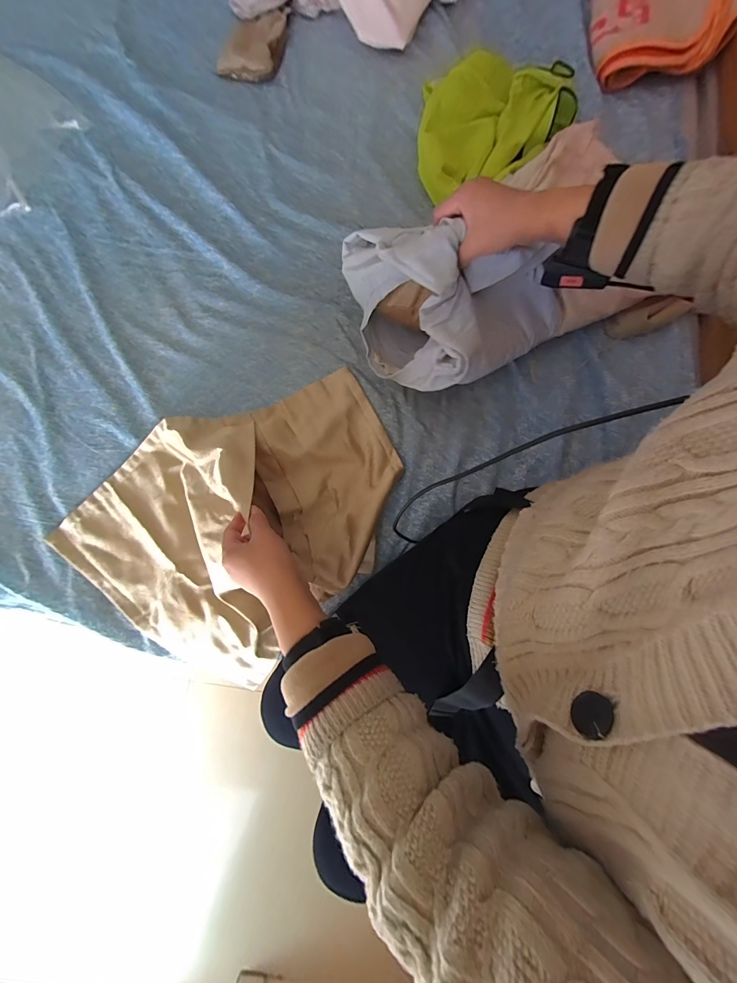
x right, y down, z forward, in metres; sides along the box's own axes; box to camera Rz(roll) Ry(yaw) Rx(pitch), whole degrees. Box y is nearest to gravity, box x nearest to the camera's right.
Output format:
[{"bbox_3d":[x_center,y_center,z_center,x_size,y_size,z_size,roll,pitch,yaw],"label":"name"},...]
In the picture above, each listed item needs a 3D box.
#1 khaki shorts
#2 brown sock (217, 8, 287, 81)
[{"bbox_3d":[-0.187,0.011,0.530,0.385,0.148,0.504,44,81,8],"label":"khaki shorts"},{"bbox_3d":[-0.227,-0.885,0.701,0.109,0.035,0.161,17,81,2],"label":"brown sock"}]

